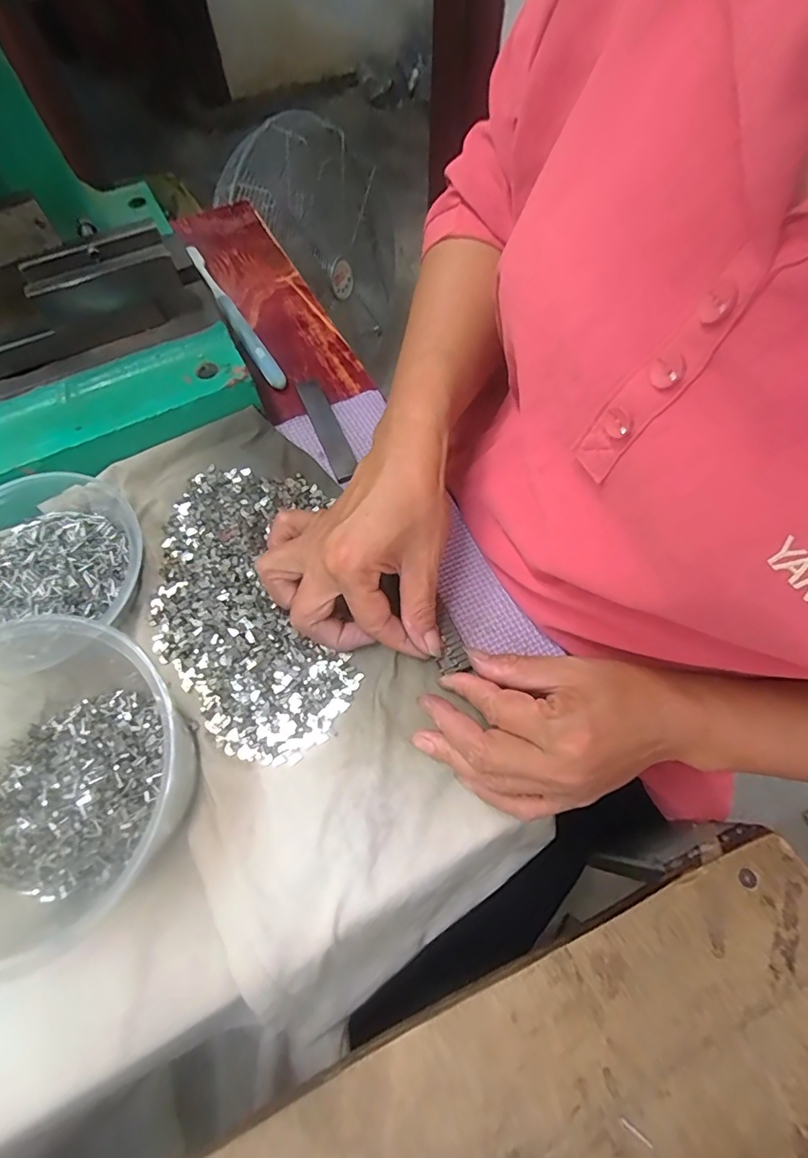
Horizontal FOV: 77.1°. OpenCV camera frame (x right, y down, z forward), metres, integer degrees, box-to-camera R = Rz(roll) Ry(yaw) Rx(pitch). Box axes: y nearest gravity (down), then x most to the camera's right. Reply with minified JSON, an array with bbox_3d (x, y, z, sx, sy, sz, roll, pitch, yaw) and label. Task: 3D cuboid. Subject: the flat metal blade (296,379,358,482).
[{"bbox_3d":[-0.057,-0.113,0.379,0.018,0.009,0.096,-21,66,-9],"label":"flat metal blade"}]

